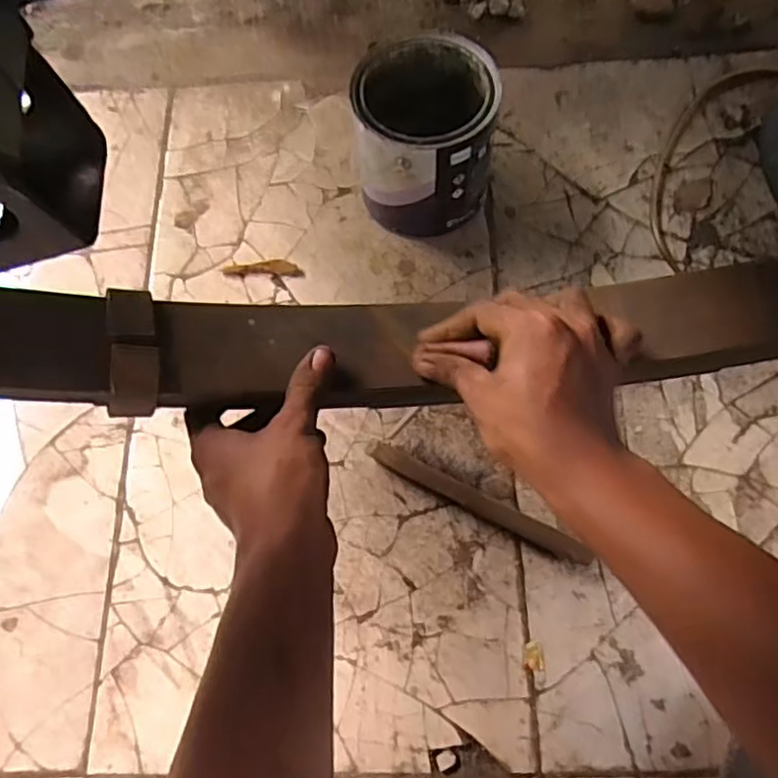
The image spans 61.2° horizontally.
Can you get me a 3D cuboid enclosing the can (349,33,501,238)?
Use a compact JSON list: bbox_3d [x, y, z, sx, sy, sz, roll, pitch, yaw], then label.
[{"bbox_3d":[0.041,-0.276,0.726,0.145,0.150,0.164,7,70,5],"label":"can"}]

